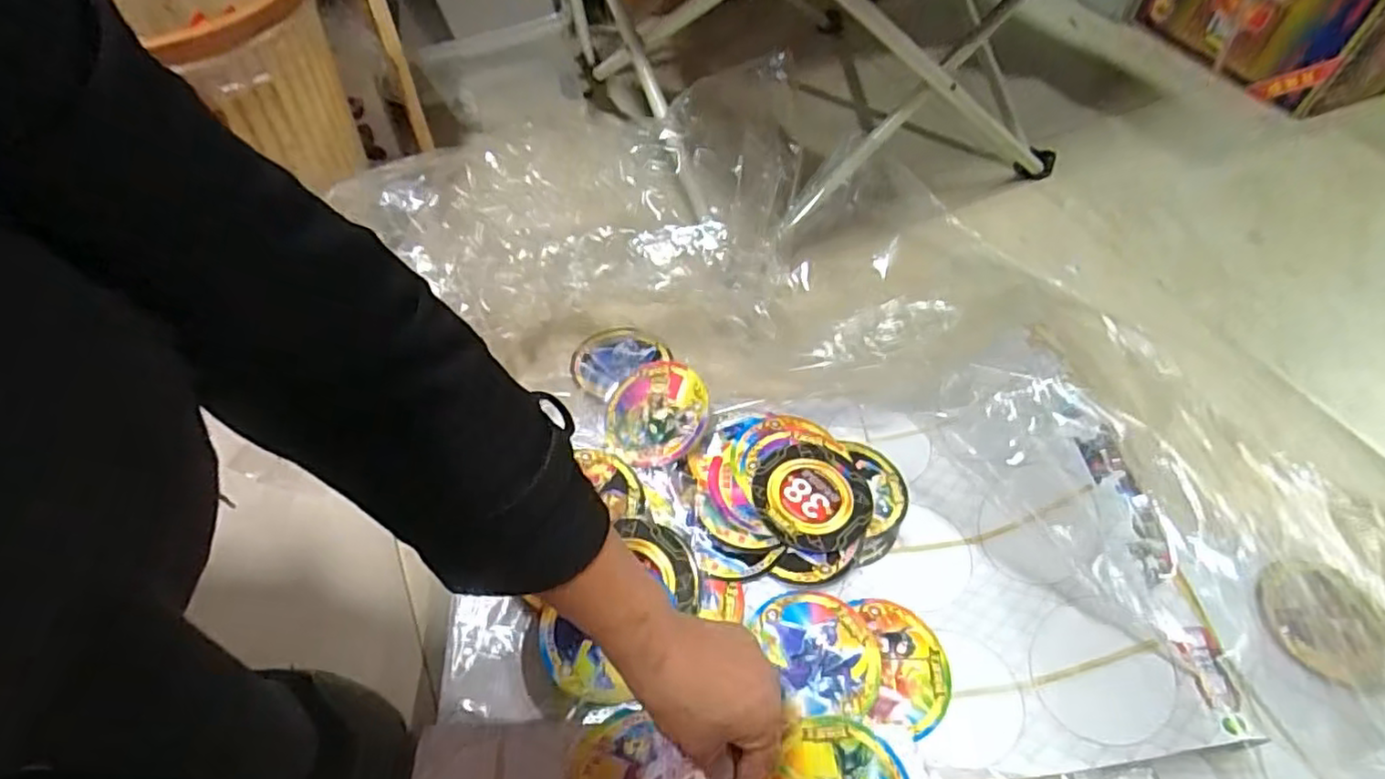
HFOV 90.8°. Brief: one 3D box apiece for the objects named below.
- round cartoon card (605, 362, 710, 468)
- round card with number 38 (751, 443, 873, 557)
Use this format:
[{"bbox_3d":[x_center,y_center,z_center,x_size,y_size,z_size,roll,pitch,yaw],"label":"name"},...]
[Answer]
[{"bbox_3d":[-0.031,0.020,0.596,0.094,0.007,0.092,-10,62,19],"label":"round cartoon card"},{"bbox_3d":[0.099,0.087,0.557,0.094,0.007,0.094,3,54,-3],"label":"round card with number 38"}]

